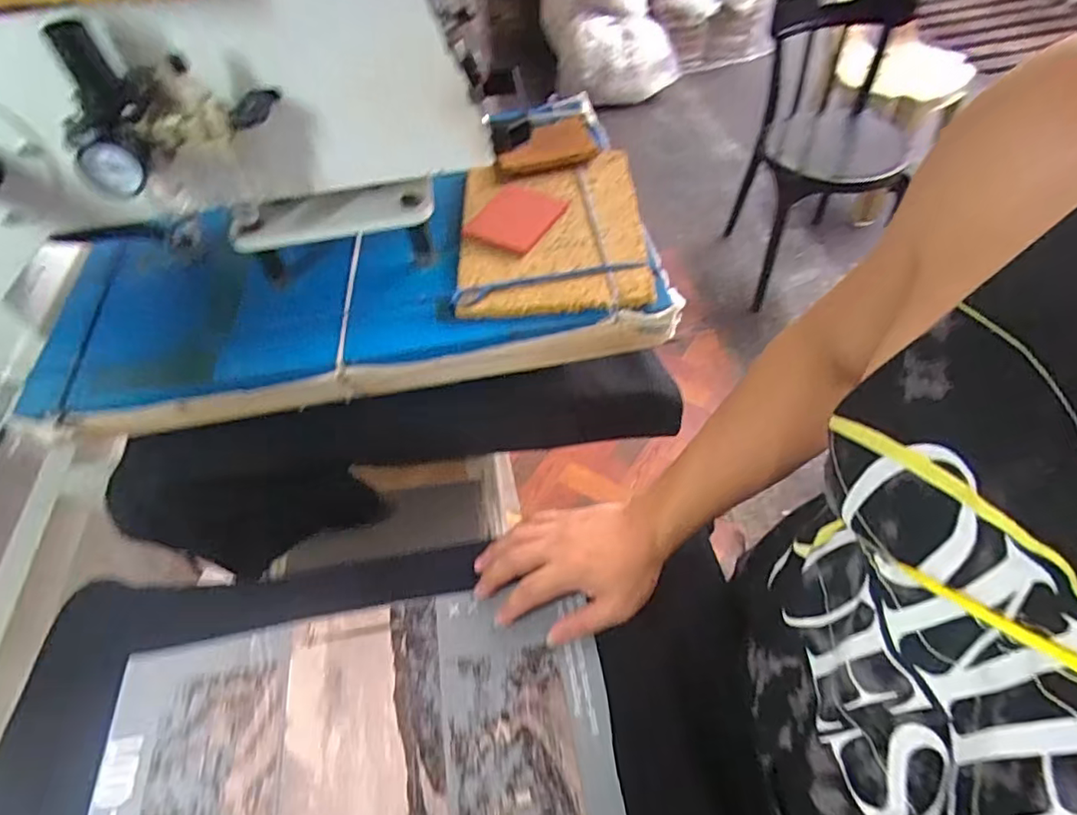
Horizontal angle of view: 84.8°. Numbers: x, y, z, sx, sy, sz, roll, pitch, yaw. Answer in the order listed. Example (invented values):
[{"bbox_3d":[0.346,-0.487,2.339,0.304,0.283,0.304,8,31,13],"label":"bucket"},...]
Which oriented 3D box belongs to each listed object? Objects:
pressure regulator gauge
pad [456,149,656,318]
[{"bbox_3d":[-0.273,-0.225,0.426,0.151,0.087,0.071,-27,55,-14],"label":"pressure regulator gauge"},{"bbox_3d":[0.013,-0.191,0.617,0.184,0.017,0.238,-3,53,3],"label":"pad"}]

